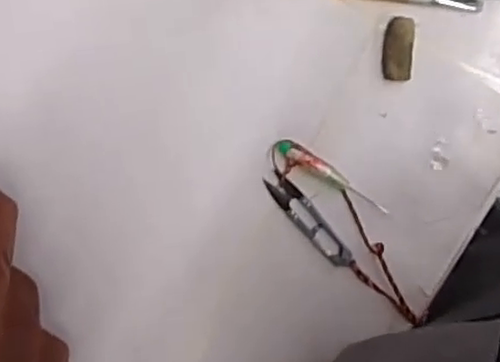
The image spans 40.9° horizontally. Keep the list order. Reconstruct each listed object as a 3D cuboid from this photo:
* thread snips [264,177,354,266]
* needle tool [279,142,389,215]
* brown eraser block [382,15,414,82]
[{"bbox_3d":[0.053,0.036,0.592,0.023,0.008,0.100,-42,91,10],"label":"thread snips"},{"bbox_3d":[0.071,-0.001,0.580,0.106,0.011,0.016,33,100,1],"label":"needle tool"},{"bbox_3d":[0.124,-0.110,0.559,0.024,0.004,0.051,3,98,6],"label":"brown eraser block"}]

